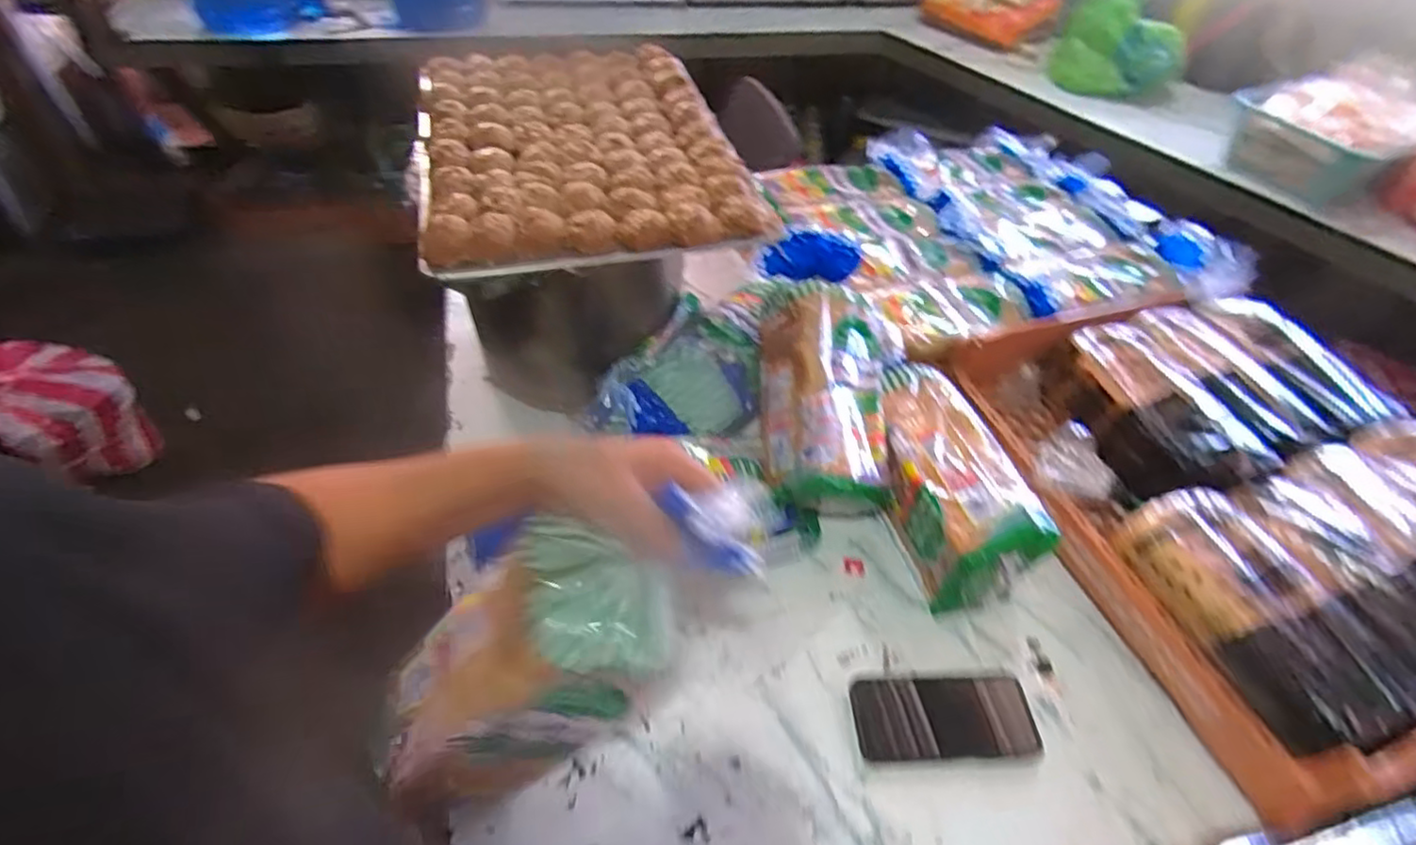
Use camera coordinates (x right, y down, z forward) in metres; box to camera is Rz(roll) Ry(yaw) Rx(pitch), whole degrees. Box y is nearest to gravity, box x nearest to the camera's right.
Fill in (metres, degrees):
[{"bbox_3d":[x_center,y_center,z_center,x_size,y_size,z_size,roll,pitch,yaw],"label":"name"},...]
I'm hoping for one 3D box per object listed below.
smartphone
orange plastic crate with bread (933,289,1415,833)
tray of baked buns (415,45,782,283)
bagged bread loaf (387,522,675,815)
[{"bbox_3d":[0.222,0.274,0.609,0.165,0.016,0.073,1,49,-4],"label":"smartphone"},{"bbox_3d":[0.616,0.072,0.743,0.482,0.115,0.542,-11,51,-14],"label":"orange plastic crate with bread"},{"bbox_3d":[-0.142,-0.315,0.705,0.321,0.030,0.437,-10,50,-14],"label":"tray of baked buns"},{"bbox_3d":[-0.123,0.167,0.470,0.097,0.240,0.112,22,35,-40],"label":"bagged bread loaf"}]

